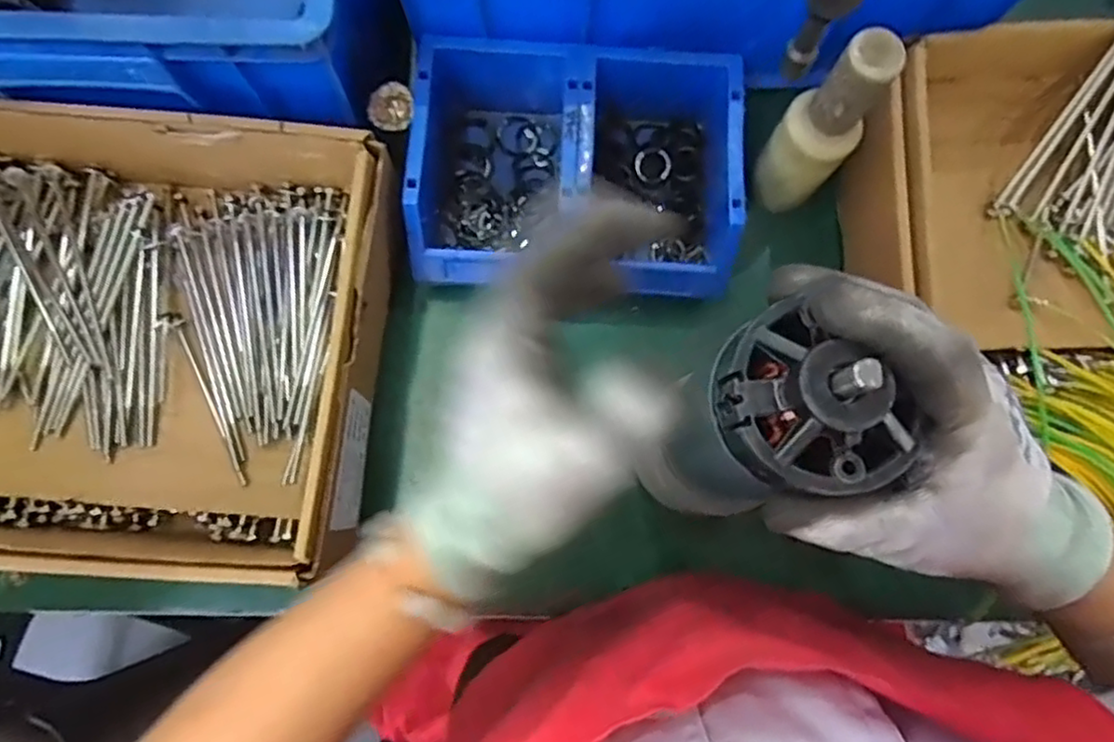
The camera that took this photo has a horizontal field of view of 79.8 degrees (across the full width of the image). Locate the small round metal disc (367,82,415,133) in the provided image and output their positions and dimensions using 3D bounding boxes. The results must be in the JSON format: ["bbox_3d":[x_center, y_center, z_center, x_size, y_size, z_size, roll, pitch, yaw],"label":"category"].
[{"bbox_3d":[-0.109,-0.171,0.437,0.030,0.009,0.031,0,80,-1],"label":"small round metal disc"}]

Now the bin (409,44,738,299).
[{"bbox_3d":[0.015,-0.138,0.459,0.217,0.073,0.163,4,80,0],"label":"bin"}]

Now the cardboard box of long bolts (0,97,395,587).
[{"bbox_3d":[-0.300,-0.024,0.409,0.371,0.083,0.264,5,80,0],"label":"cardboard box of long bolts"}]

